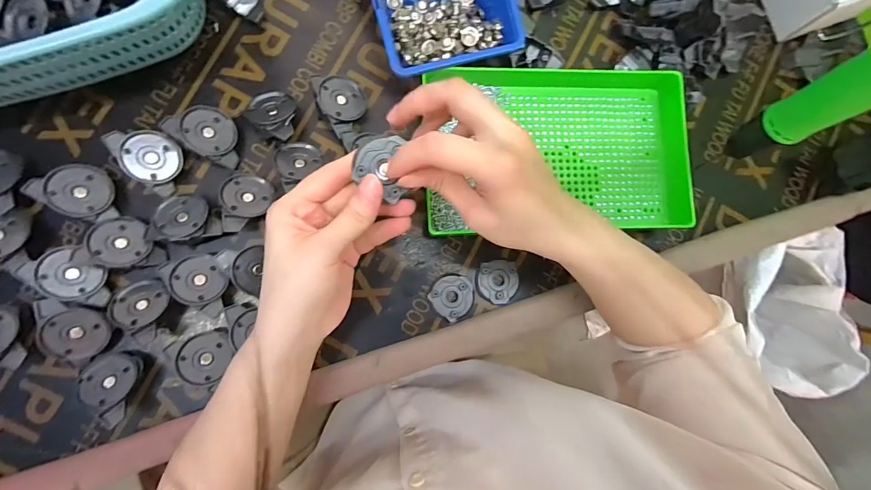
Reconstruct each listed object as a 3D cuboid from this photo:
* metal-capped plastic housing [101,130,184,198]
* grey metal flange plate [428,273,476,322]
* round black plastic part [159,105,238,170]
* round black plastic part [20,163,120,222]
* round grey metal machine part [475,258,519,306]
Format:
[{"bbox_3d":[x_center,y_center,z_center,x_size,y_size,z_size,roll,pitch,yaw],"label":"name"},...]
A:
[{"bbox_3d":[-0.241,-0.074,0.323,0.058,0.008,0.043,43,71,-32],"label":"metal-capped plastic housing"},{"bbox_3d":[0.016,0.047,0.356,0.040,0.006,0.041,0,86,-7],"label":"grey metal flange plate"},{"bbox_3d":[-0.199,-0.093,0.330,0.051,0.014,0.049,1,88,-41],"label":"round black plastic part"},{"bbox_3d":[-0.294,-0.042,0.313,0.050,0.008,0.046,-14,99,-44],"label":"round black plastic part"},{"bbox_3d":[0.059,0.035,0.361,0.040,0.006,0.040,-3,86,-7],"label":"round grey metal machine part"}]

